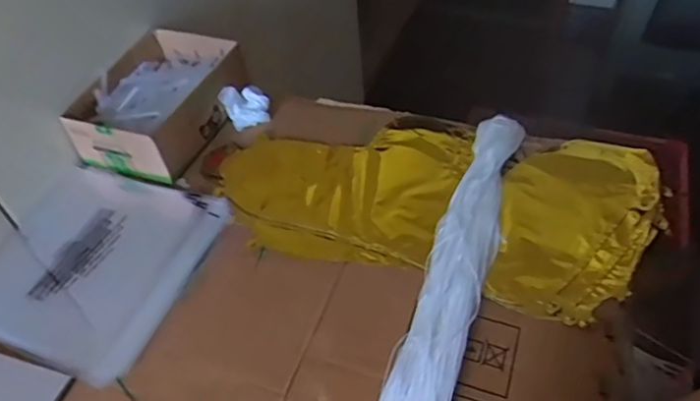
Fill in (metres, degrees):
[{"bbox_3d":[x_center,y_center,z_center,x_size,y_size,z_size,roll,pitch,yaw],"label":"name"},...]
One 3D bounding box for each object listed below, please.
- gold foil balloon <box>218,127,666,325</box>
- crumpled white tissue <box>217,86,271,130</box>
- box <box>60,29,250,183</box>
[{"bbox_3d":[0.085,-0.003,0.604,0.432,0.026,0.215,10,49,11],"label":"gold foil balloon"},{"bbox_3d":[-0.122,-0.113,0.694,0.052,0.032,0.046,-13,49,-9],"label":"crumpled white tissue"},{"bbox_3d":[-0.224,-0.121,0.707,0.148,0.062,0.195,14,50,15],"label":"box"}]

